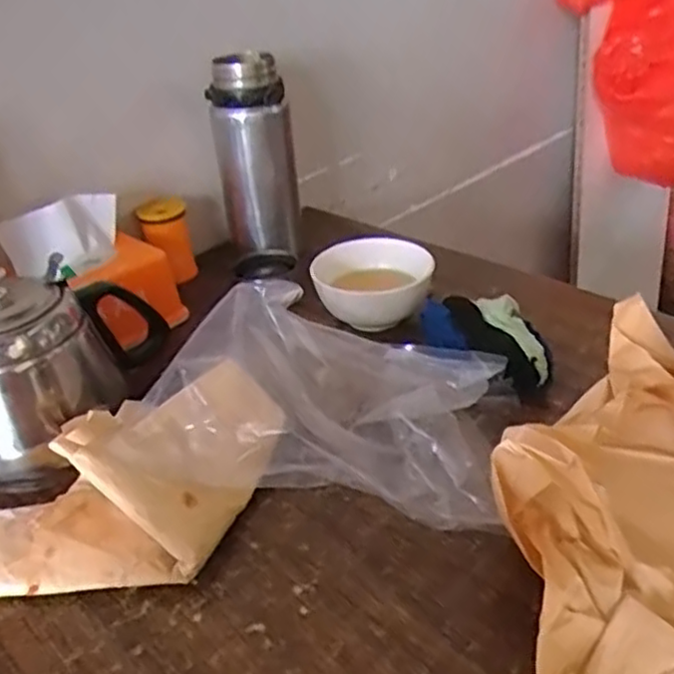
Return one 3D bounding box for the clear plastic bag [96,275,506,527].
[{"bbox_3d":[-0.011,0.042,0.469,0.230,0.097,0.153,3,33,12],"label":"clear plastic bag"}]

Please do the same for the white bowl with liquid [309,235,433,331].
[{"bbox_3d":[0.035,-0.055,0.646,0.104,0.058,0.098,-3,32,2],"label":"white bowl with liquid"}]

